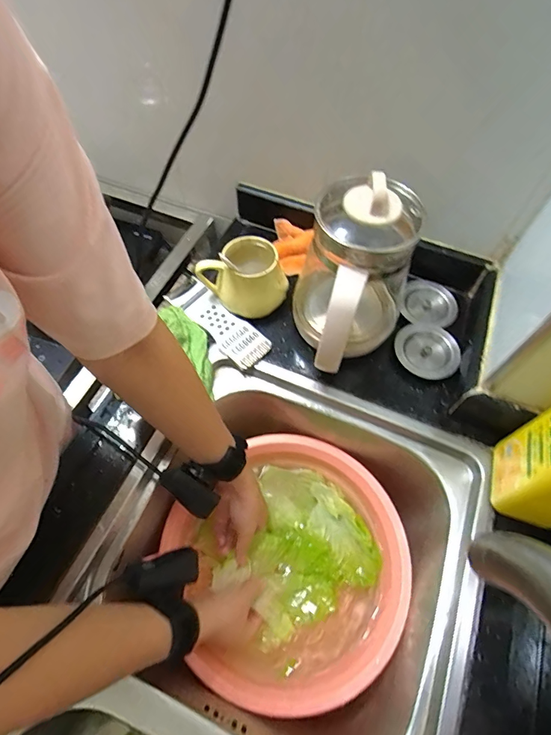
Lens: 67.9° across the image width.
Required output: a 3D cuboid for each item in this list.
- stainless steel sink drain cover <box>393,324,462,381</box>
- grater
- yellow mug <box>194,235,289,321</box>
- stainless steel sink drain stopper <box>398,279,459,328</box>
[{"bbox_3d":[0.202,-0.021,0.550,0.083,0.017,0.085,-32,65,-19],"label":"stainless steel sink drain cover"},{"bbox_3d":[-0.079,-0.062,0.567,0.157,0.016,0.055,41,66,20],"label":"grater"},{"bbox_3d":[-0.039,-0.126,0.555,0.104,0.083,0.074,26,62,13],"label":"yellow mug"},{"bbox_3d":[0.221,-0.093,0.586,0.081,0.019,0.084,1,59,-2],"label":"stainless steel sink drain stopper"}]

